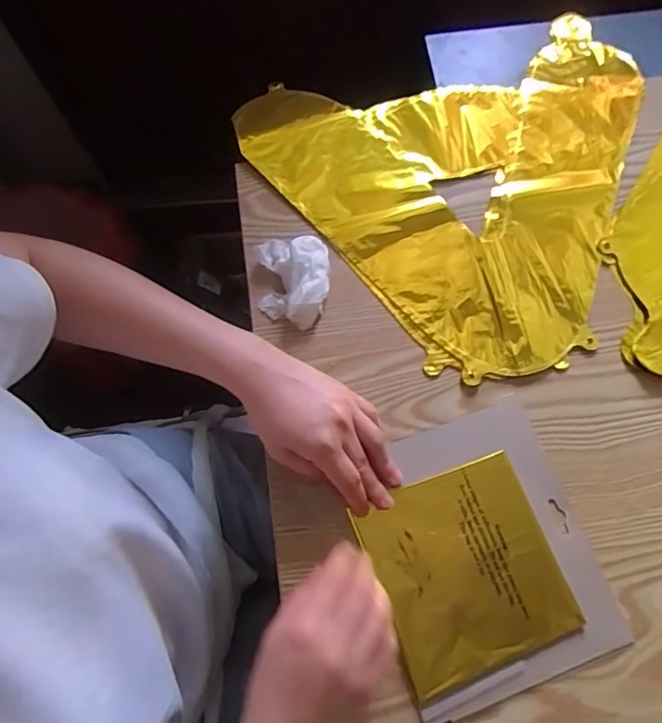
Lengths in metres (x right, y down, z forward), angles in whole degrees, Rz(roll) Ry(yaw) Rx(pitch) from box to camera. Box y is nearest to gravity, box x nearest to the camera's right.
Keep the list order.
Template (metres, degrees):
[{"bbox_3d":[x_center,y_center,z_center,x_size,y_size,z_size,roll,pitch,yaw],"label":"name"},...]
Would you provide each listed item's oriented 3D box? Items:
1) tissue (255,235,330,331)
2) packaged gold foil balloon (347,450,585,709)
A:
[{"bbox_3d":[-0.032,-0.070,0.456,0.058,0.027,0.079,-2,73,-1],"label":"tissue"},{"bbox_3d":[0.100,0.155,0.406,0.130,0.007,0.138,-20,74,-7],"label":"packaged gold foil balloon"}]

